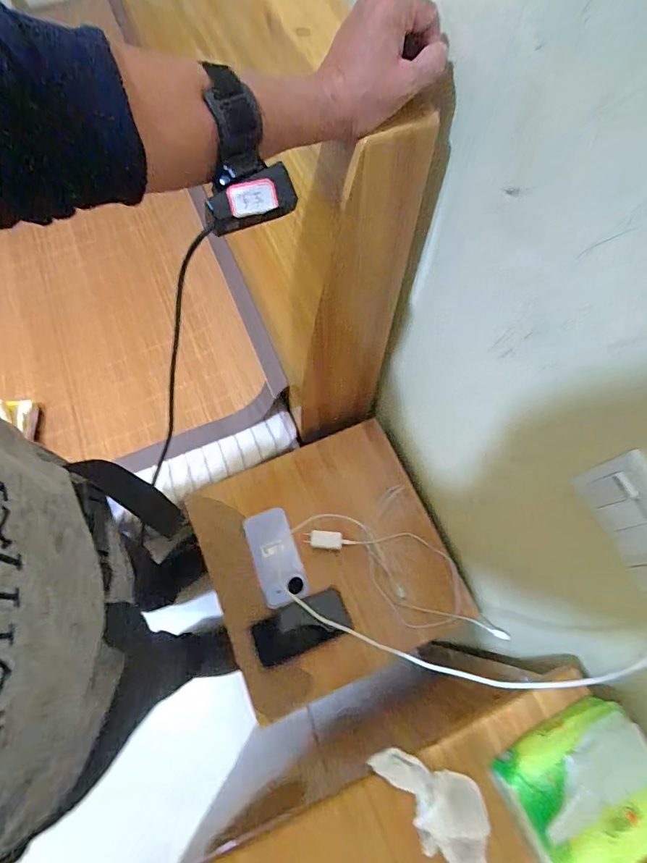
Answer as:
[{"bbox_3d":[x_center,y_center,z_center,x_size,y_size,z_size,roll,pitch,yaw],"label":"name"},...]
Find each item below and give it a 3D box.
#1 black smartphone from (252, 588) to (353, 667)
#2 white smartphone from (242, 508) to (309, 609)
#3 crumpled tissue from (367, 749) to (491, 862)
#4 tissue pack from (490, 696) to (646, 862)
[{"bbox_3d":[-0.036,0.323,0.711,0.157,0.013,0.075,-19,69,-9],"label":"black smartphone"},{"bbox_3d":[-0.085,0.222,0.761,0.078,0.016,0.159,-18,69,-9],"label":"white smartphone"},{"bbox_3d":[0.109,0.359,0.412,0.131,0.022,0.069,33,70,12],"label":"crumpled tissue"},{"bbox_3d":[0.240,0.329,0.389,0.135,0.074,0.102,-23,70,-11],"label":"tissue pack"}]

